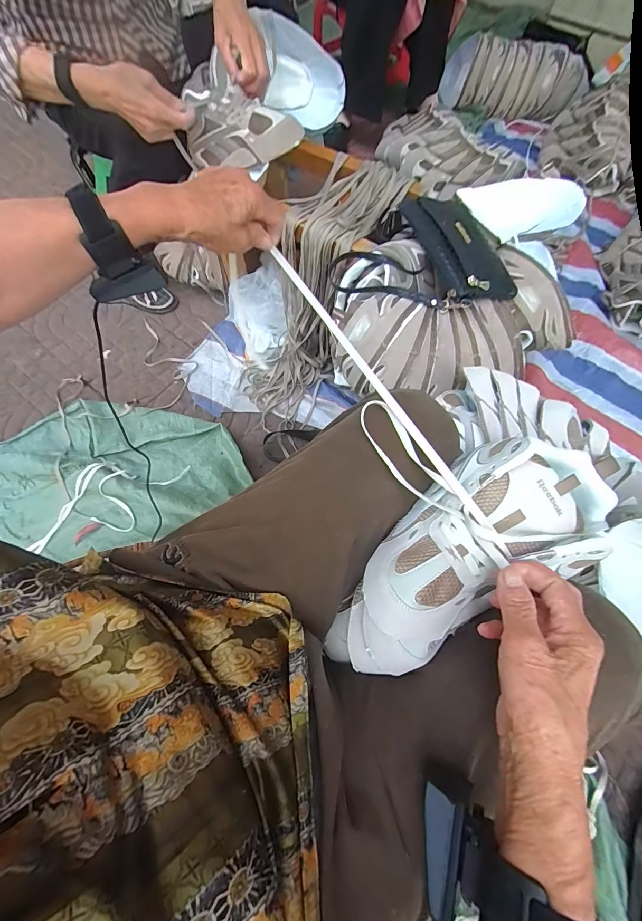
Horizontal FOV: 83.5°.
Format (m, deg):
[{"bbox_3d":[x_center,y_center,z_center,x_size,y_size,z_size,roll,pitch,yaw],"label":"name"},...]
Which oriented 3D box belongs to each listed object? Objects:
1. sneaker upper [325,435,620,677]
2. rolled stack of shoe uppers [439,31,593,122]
[{"bbox_3d":[0.119,0.100,0.333,0.295,0.080,0.126,-42,72,6],"label":"sneaker upper"},{"bbox_3d":[0.663,-1.326,1.238,0.476,0.148,0.220,16,69,7],"label":"rolled stack of shoe uppers"}]

